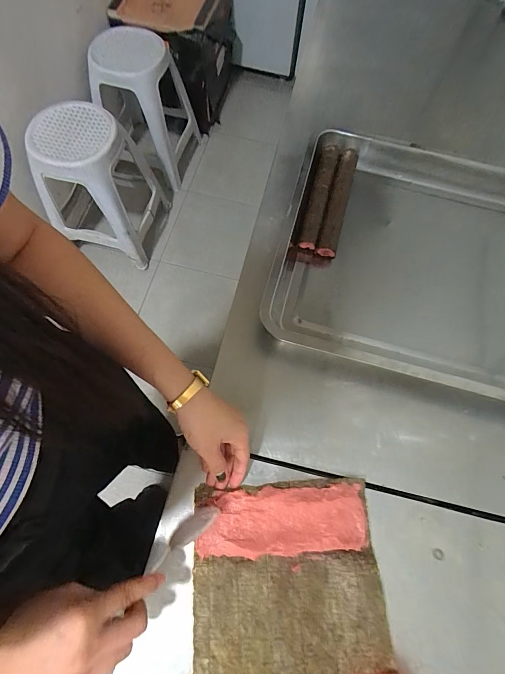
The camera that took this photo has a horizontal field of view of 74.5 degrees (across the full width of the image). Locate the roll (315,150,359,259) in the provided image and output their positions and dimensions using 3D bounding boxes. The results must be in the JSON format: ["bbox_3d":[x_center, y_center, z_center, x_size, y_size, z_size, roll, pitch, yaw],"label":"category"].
[{"bbox_3d":[0.131,-0.209,0.512,0.031,0.029,0.185,15,69,4],"label":"roll"}]

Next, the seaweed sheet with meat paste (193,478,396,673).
[{"bbox_3d":[0.037,0.258,0.359,0.196,0.017,0.180,-2,69,-3],"label":"seaweed sheet with meat paste"}]

